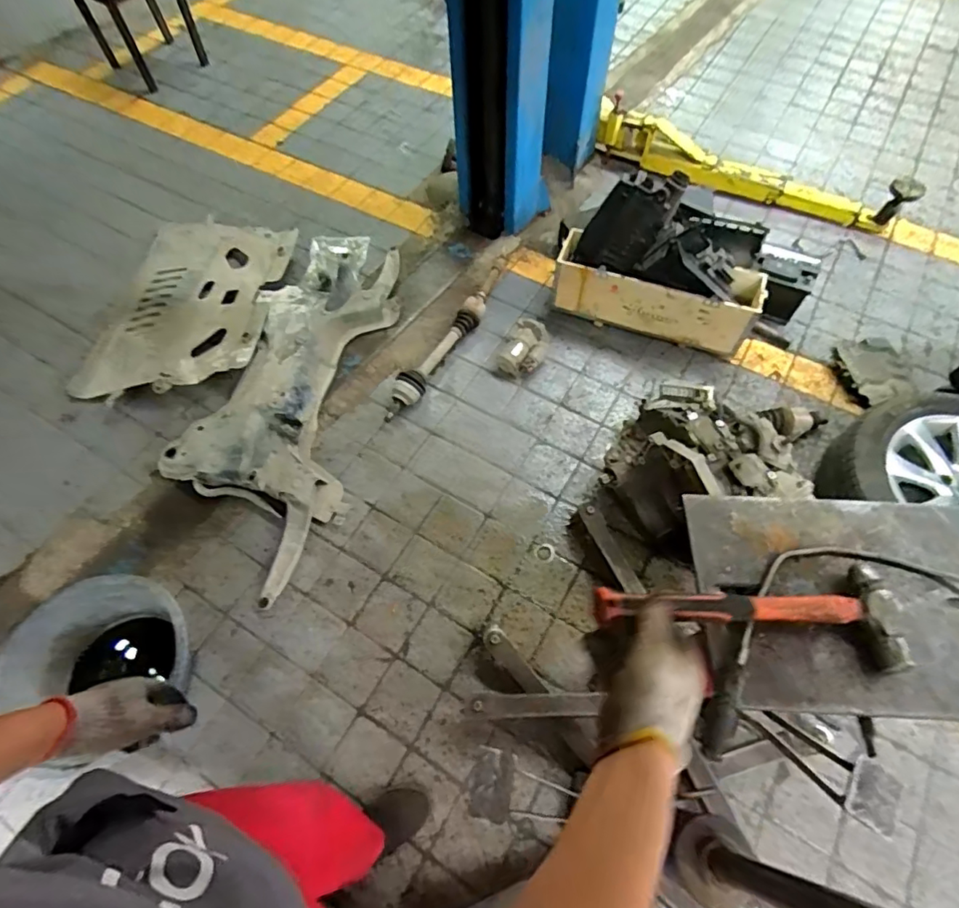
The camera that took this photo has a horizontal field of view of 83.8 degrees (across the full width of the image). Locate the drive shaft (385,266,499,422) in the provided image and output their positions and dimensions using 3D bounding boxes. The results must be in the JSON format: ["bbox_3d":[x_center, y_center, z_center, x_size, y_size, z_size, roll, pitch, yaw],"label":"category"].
[{"bbox_3d":[-0.092,-0.426,1.892,0.096,0.100,0.798,27,66,16],"label":"drive shaft"}]

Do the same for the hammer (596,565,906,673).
[{"bbox_3d":[0.283,0.174,0.570,0.316,0.047,0.110,1,61,-6],"label":"hammer"}]

